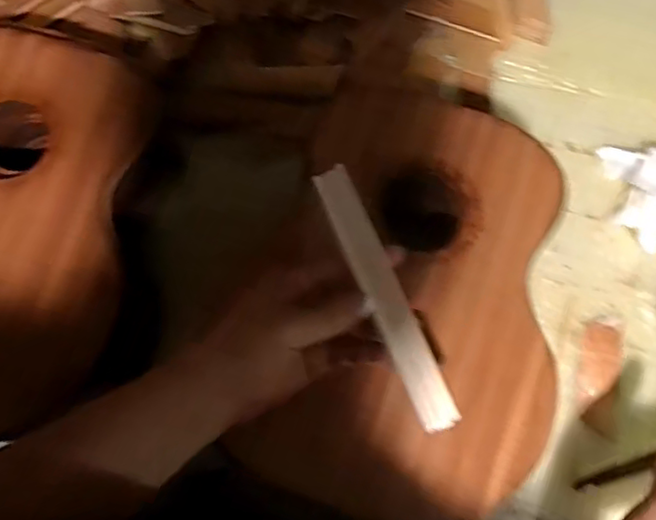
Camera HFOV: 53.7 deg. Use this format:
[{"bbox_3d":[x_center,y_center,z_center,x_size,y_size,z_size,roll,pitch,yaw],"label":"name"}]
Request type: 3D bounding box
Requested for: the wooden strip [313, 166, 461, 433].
[{"bbox_3d":[0.034,0.019,0.403,0.023,0.008,0.177,-22,72,-5],"label":"wooden strip"}]

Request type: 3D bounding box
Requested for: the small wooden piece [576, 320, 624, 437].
[{"bbox_3d":[0.229,0.099,0.543,0.037,0.004,0.090,12,74,2],"label":"small wooden piece"}]

